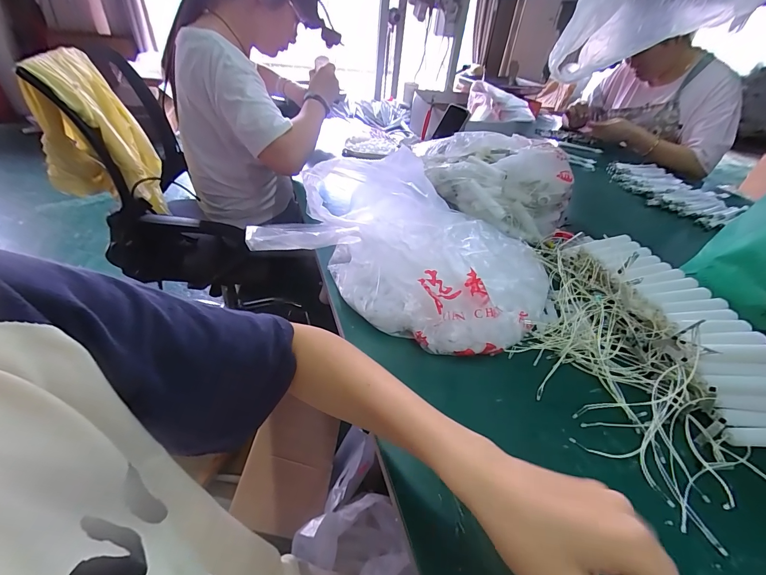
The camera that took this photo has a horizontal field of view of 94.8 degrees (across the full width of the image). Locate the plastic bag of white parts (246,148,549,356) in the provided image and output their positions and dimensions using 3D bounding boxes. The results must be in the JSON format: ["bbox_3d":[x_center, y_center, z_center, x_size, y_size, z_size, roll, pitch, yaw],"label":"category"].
[{"bbox_3d":[0.047,-0.072,0.490,0.366,0.162,0.250,18,40,14],"label":"plastic bag of white parts"}]

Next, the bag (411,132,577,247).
[{"bbox_3d":[0.198,-0.210,0.679,0.308,0.140,0.171,19,40,14],"label":"bag"}]

